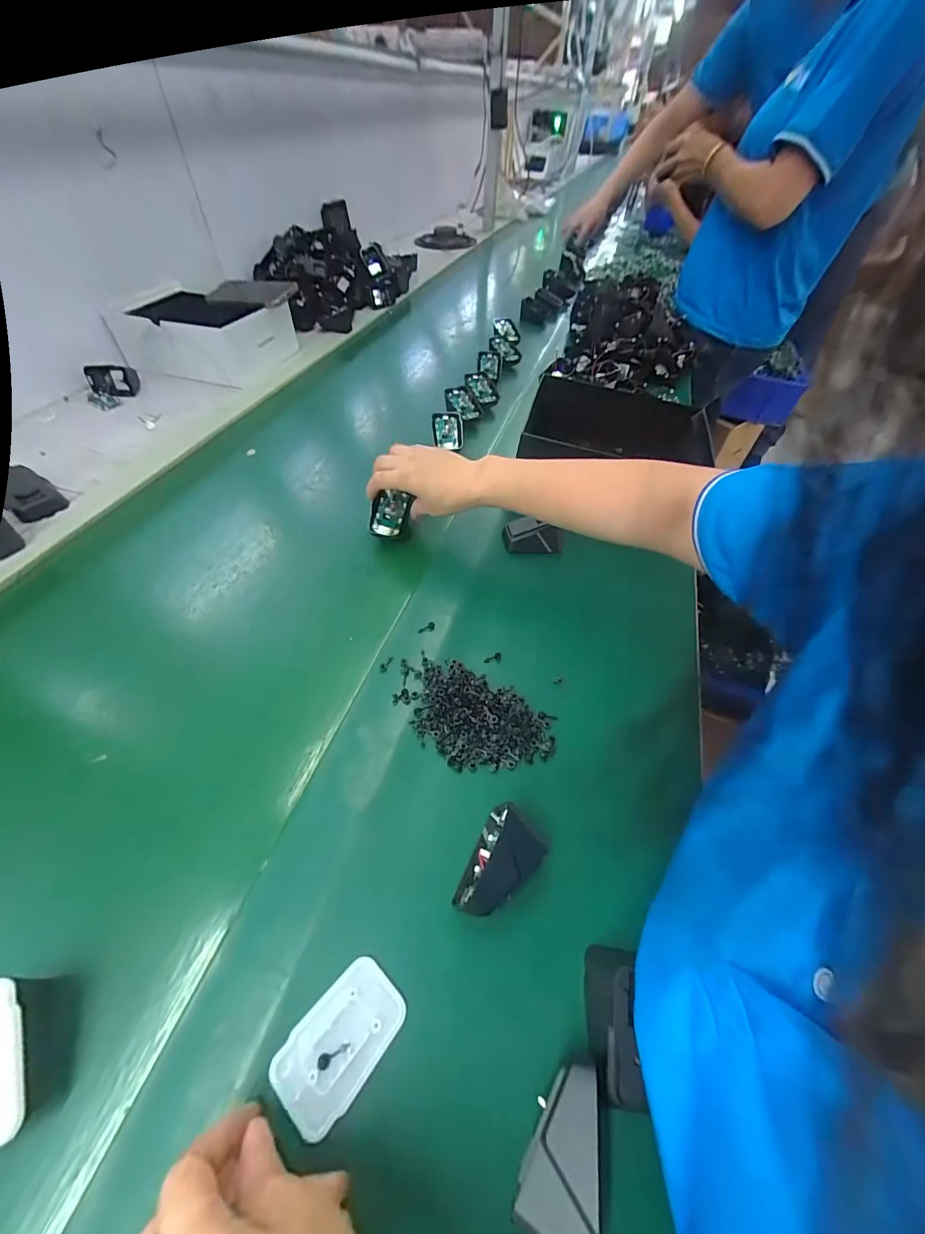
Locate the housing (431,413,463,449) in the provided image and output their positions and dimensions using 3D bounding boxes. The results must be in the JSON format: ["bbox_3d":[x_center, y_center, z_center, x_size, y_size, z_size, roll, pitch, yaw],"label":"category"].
[{"bbox_3d":[-0.022,-0.278,0.635,0.046,0.018,0.066,-1,74,1],"label":"housing"}]

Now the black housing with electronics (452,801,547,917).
[{"bbox_3d":[0.021,0.167,0.284,0.042,0.034,0.066,36,57,23],"label":"black housing with electronics"}]

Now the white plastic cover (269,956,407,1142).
[{"bbox_3d":[-0.069,0.239,0.238,0.045,0.004,0.069,37,57,23],"label":"white plastic cover"}]

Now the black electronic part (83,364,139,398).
[{"bbox_3d":[-0.569,-0.385,0.689,0.072,0.044,0.021,-7,30,-14],"label":"black electronic part"}]

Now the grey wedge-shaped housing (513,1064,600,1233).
[{"bbox_3d":[0.048,0.259,0.209,0.033,0.041,0.058,18,52,10],"label":"grey wedge-shaped housing"}]

